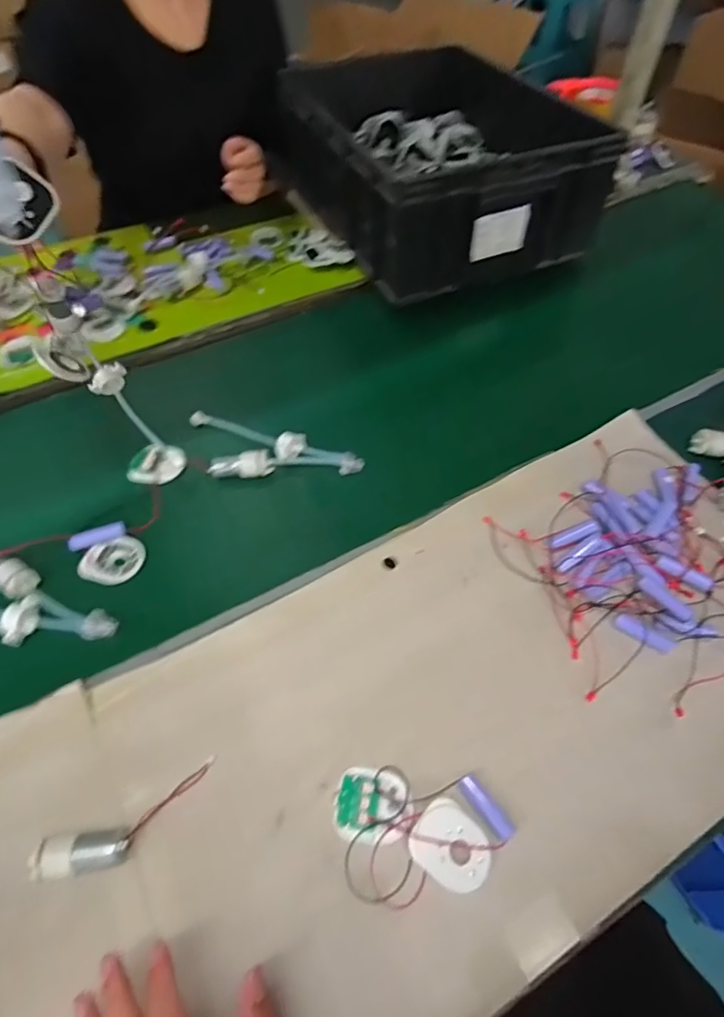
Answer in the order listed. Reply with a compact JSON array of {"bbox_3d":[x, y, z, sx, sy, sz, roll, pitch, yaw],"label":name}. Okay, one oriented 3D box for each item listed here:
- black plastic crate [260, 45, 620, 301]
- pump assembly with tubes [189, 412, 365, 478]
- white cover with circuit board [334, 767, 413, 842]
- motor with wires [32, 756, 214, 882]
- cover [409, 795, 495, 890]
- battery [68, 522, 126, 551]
[{"bbox_3d":[0.122,-0.524,0.843,0.365,0.167,0.427,-21,58,-16],"label":"black plastic crate"},{"bbox_3d":[-0.096,-0.059,0.600,0.190,0.035,0.068,7,55,4],"label":"pump assembly with tubes"},{"bbox_3d":[0.008,0.220,0.407,0.056,0.013,0.044,8,55,4],"label":"white cover with circuit board"},{"bbox_3d":[-0.165,0.227,0.392,0.127,0.020,0.037,-22,58,-16],"label":"motor with wires"},{"bbox_3d":[0.065,0.242,0.391,0.057,0.004,0.046,38,64,20],"label":"cover"},{"bbox_3d":[-0.262,0.028,0.540,0.052,0.013,0.016,-21,54,-29],"label":"battery"}]

